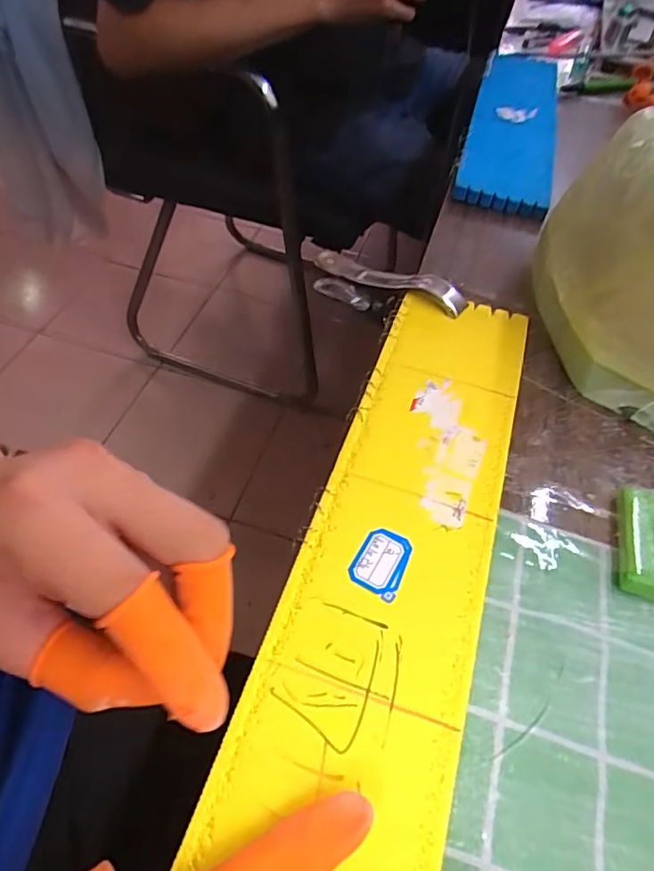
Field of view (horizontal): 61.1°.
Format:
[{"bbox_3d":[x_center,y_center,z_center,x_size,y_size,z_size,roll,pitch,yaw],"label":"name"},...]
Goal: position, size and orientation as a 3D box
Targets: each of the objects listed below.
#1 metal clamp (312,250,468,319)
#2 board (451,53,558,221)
[{"bbox_3d":[0.038,-0.105,0.389,0.122,0.041,0.023,19,50,33],"label":"metal clamp"},{"bbox_3d":[0.193,-0.328,0.572,0.081,0.021,0.366,15,52,8],"label":"board"}]

